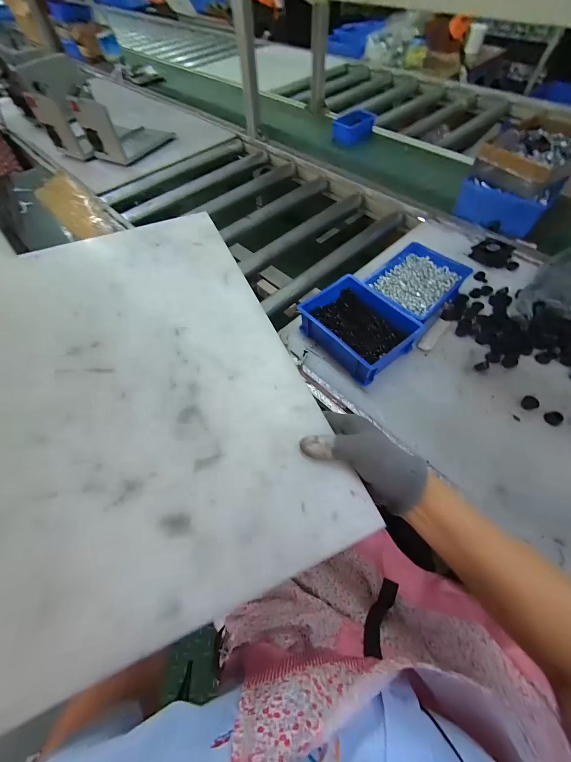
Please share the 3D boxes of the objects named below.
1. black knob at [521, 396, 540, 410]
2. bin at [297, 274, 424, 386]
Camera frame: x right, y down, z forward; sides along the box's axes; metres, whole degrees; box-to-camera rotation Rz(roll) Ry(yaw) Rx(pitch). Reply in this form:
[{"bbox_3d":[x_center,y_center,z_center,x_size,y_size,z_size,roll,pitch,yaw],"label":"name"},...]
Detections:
[{"bbox_3d":[0.413,0.037,0.497,0.026,0.008,0.023,-22,61,-10],"label":"black knob"},{"bbox_3d":[0.138,-0.107,0.572,0.157,0.057,0.197,-35,64,-17],"label":"bin"}]

